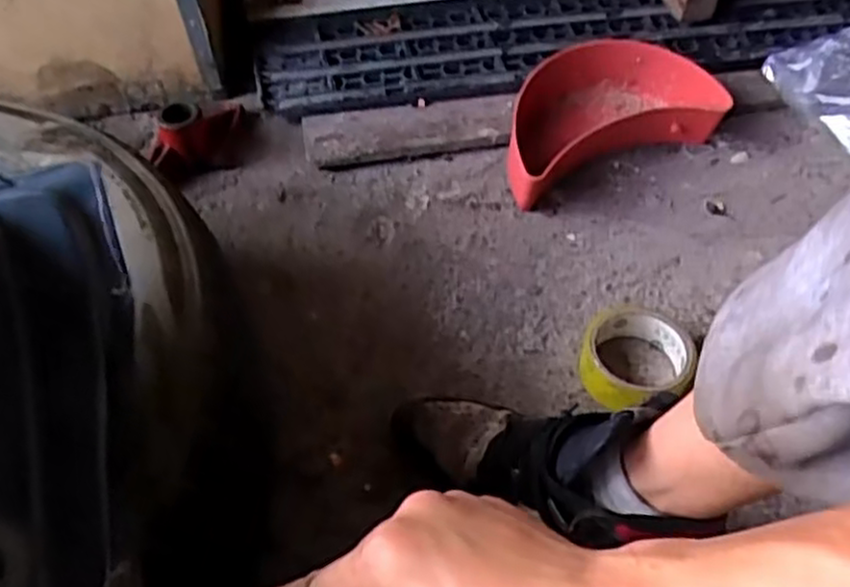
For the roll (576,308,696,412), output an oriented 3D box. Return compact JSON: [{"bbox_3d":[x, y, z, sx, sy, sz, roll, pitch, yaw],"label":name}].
[{"bbox_3d":[0.190,0.060,0.672,0.097,0.041,0.095,0,53,0],"label":"roll"}]

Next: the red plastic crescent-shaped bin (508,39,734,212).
[{"bbox_3d":[0.192,-0.193,0.829,0.236,0.114,0.123,-19,55,-14],"label":"red plastic crescent-shaped bin"}]

